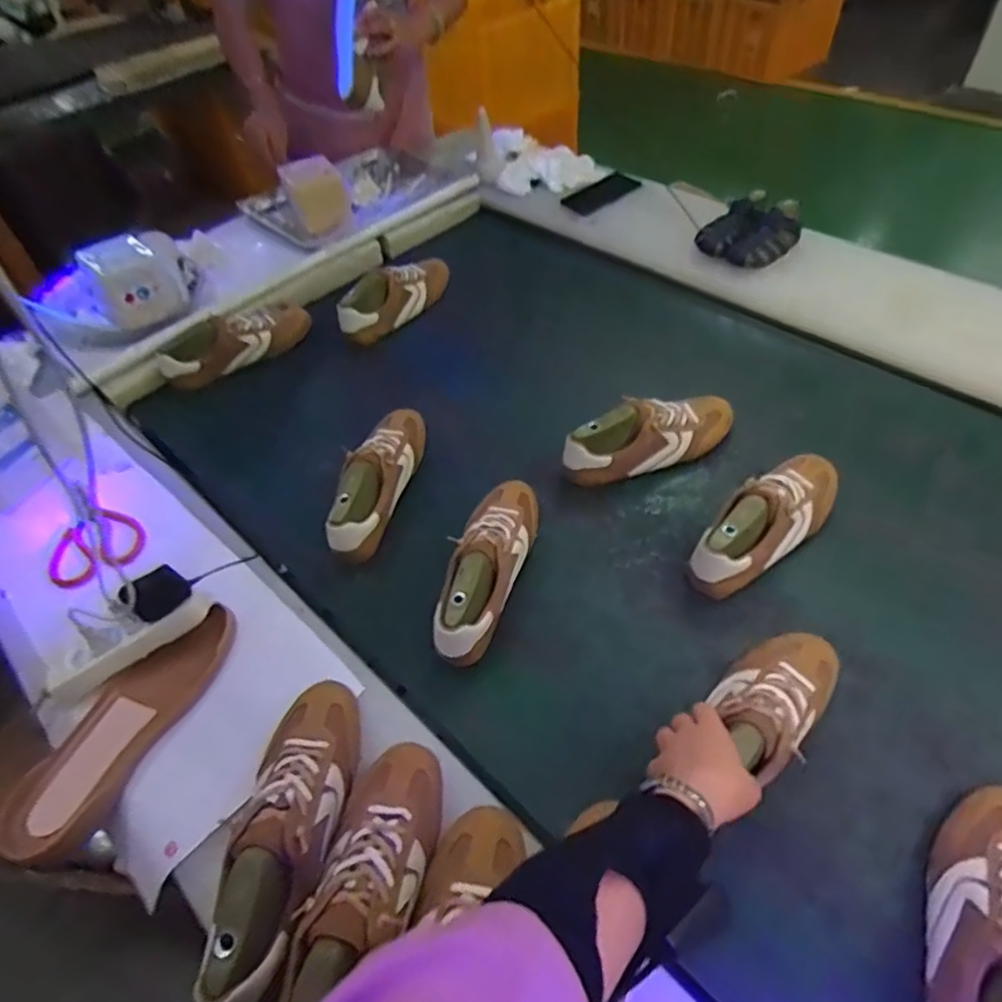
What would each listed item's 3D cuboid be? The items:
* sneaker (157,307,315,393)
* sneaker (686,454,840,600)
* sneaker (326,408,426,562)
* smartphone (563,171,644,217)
[{"bbox_3d":[-0.451,-0.277,1.084,0.254,0.098,0.104,-37,59,-23],"label":"sneaker"},{"bbox_3d":[0.325,0.016,0.759,0.255,0.087,0.084,-34,58,-21],"label":"sneaker"},{"bbox_3d":[-0.163,-0.037,0.855,0.081,0.083,0.247,5,52,7],"label":"sneaker"},{"bbox_3d":[0.214,-0.649,1.326,0.167,0.013,0.089,-38,55,-18],"label":"smartphone"}]

